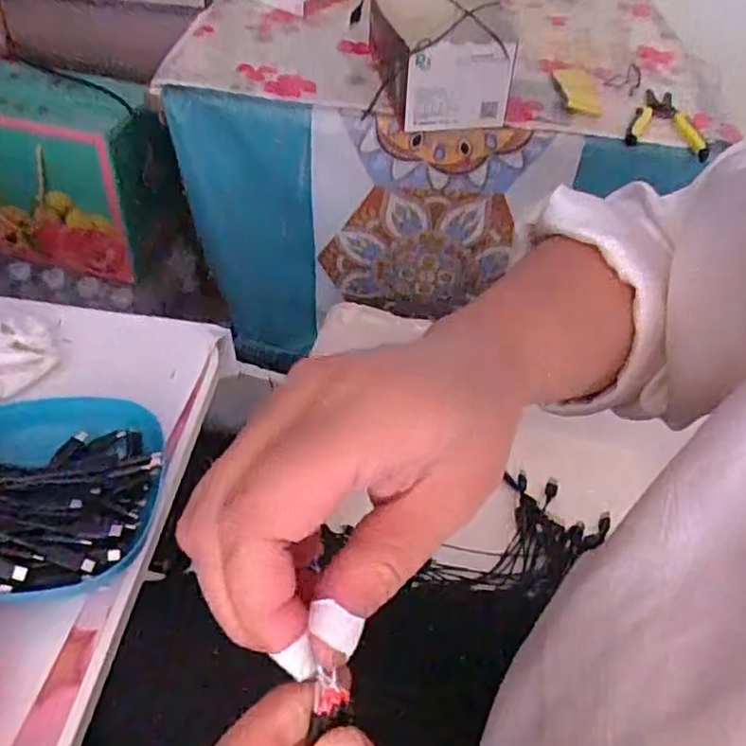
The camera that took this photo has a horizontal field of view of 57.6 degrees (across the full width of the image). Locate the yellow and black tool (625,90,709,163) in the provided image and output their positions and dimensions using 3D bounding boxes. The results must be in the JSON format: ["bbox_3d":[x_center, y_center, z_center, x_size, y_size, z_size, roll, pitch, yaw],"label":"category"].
[{"bbox_3d":[0.369,-0.312,0.839,0.092,0.019,0.156,19,47,13],"label":"yellow and black tool"}]

